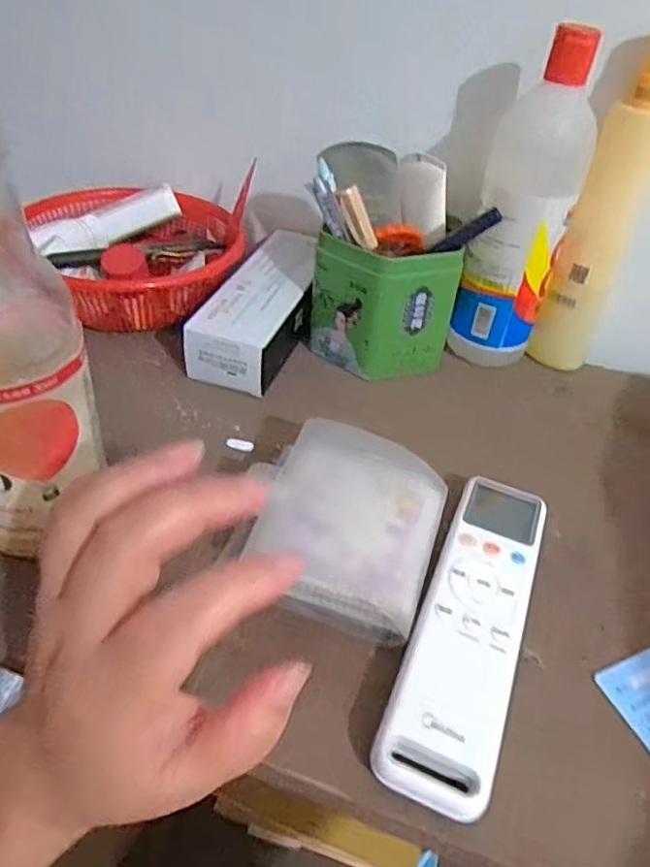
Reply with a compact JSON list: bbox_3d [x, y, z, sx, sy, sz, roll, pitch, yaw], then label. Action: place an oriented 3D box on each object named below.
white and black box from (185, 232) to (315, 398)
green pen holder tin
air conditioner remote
[{"bbox_3d":[-0.041,-0.092,0.448,0.058,0.046,0.150,15,41,10],"label":"white and black box"},{"bbox_3d":[0.040,-0.089,0.423,0.065,0.085,0.072,-27,51,-33],"label":"green pen holder tin"},{"bbox_3d":[0.069,0.085,0.287,0.045,0.015,0.168,19,42,14],"label":"air conditioner remote"}]

